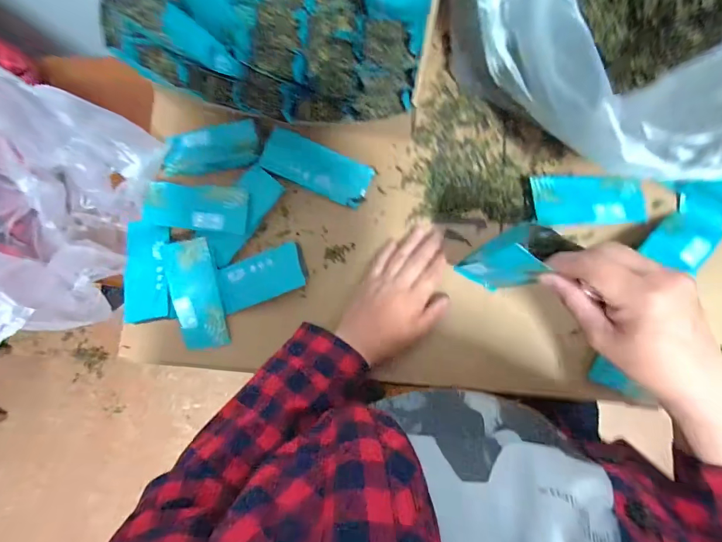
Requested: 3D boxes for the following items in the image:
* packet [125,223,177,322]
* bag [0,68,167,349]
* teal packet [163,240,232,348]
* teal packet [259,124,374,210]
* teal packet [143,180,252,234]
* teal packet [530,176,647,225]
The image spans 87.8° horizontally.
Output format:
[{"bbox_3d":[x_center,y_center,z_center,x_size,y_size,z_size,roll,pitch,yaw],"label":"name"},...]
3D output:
[{"bbox_3d":[-0.258,0.001,0.457,0.052,0.014,0.117,-5,83,-11],"label":"packet"},{"bbox_3d":[-0.455,-0.117,0.493,0.333,0.292,0.308,38,89,8],"label":"bag"},{"bbox_3d":[-0.199,0.029,0.458,0.056,0.010,0.132,-11,94,-10],"label":"teal packet"},{"bbox_3d":[-0.054,-0.128,0.468,0.133,0.007,0.054,23,96,-4],"label":"teal packet"},{"bbox_3d":[-0.201,-0.079,0.460,0.126,0.013,0.056,5,85,6],"label":"teal packet"},{"bbox_3d":[0.264,-0.083,0.434,0.132,0.008,0.060,-2,73,-7],"label":"teal packet"}]

